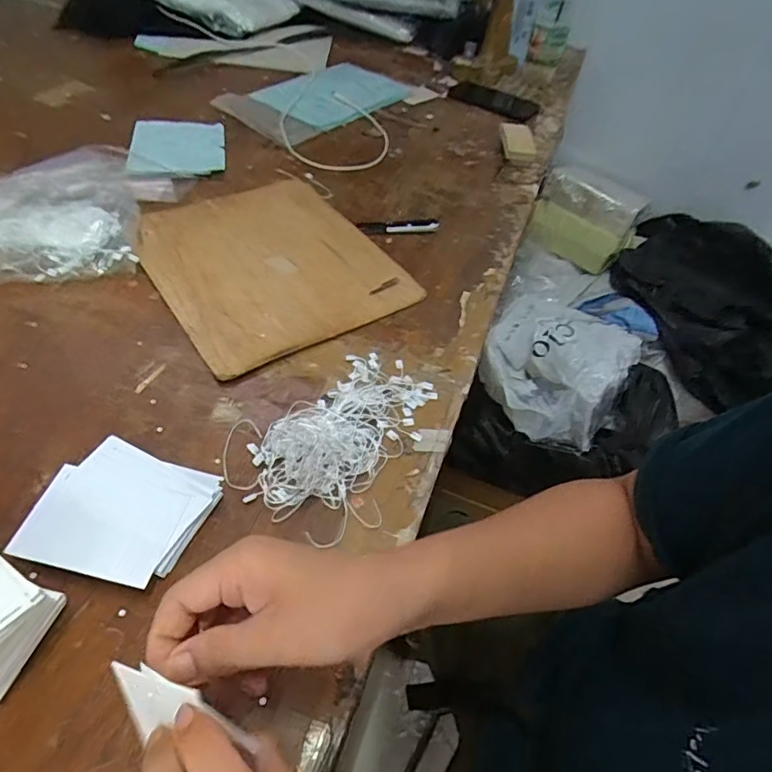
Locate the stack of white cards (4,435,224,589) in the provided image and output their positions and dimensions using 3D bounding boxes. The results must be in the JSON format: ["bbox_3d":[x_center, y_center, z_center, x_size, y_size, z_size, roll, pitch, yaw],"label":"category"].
[{"bbox_3d":[-0.190,0.091,0.382,0.114,0.018,0.097,13,50,5],"label":"stack of white cards"}]

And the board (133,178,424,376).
[{"bbox_3d":[-0.136,-0.151,0.601,0.246,0.008,0.294,-27,57,-25],"label":"board"}]

